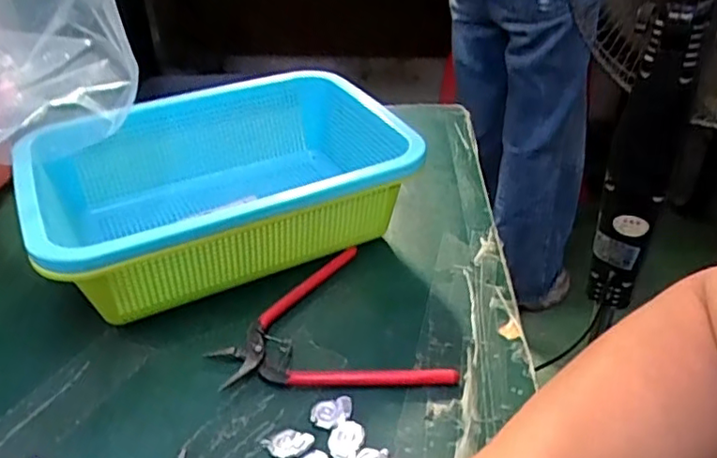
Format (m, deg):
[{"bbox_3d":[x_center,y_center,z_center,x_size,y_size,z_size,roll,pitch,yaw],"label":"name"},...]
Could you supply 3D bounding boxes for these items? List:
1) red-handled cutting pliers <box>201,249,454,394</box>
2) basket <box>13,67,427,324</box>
[{"bbox_3d":[-0.026,0.071,0.395,0.123,0.013,0.135,-19,38,-22],"label":"red-handled cutting pliers"},{"bbox_3d":[-0.106,-0.033,0.469,0.255,0.105,0.193,-19,38,-23],"label":"basket"}]

